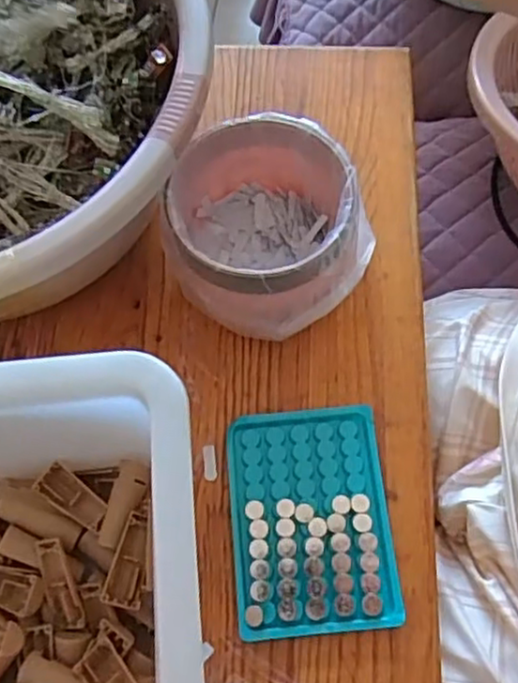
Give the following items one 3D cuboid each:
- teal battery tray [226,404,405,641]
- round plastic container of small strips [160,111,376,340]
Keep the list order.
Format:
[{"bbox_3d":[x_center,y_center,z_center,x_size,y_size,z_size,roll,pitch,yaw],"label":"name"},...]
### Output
[{"bbox_3d":[0.031,0.106,0.408,0.094,0.007,0.129,-5,66,-1],"label":"teal battery tray"},{"bbox_3d":[0.003,-0.076,0.441,0.124,0.078,0.114,-1,66,1],"label":"round plastic container of small strips"}]

